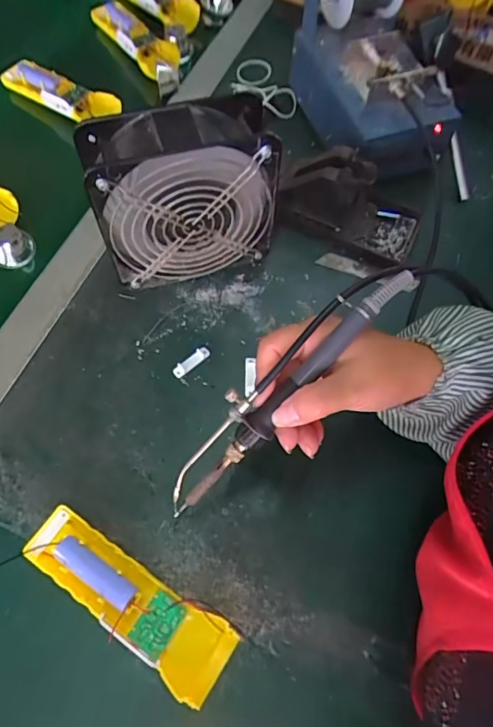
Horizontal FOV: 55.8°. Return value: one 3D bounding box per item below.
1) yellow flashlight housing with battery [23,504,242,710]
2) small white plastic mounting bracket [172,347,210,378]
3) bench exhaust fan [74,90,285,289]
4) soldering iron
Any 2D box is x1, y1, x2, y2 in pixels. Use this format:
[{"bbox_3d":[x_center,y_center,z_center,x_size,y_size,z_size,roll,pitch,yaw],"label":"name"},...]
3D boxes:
[{"bbox_3d":[-0.085,0.164,0.329,0.161,0.028,0.046,31,68,13],"label":"yellow flashlight housing with battery"},{"bbox_3d":[-0.050,-0.002,0.421,0.038,0.005,0.011,-39,71,-17],"label":"small white plastic mounting bracket"},{"bbox_3d":[-0.052,-0.139,0.404,0.145,0.152,0.059,-18,66,-10],"label":"bench exhaust fan"},{"bbox_3d":[0.022,0.015,0.295,0.210,0.030,0.031,-47,72,5],"label":"soldering iron"}]

